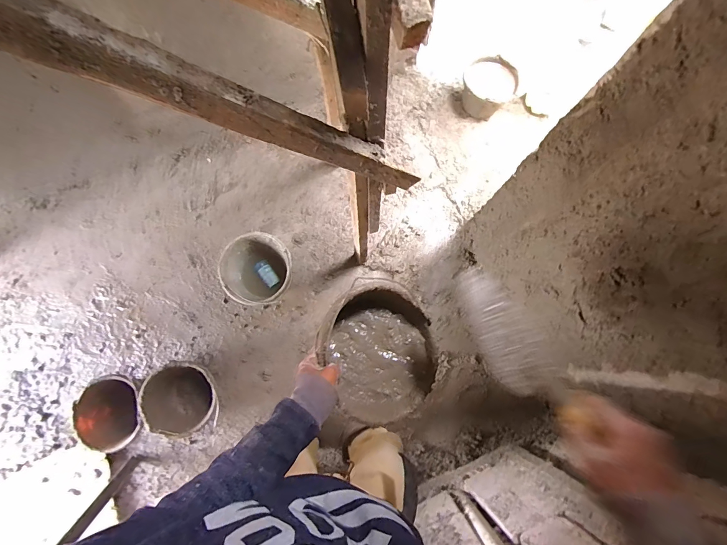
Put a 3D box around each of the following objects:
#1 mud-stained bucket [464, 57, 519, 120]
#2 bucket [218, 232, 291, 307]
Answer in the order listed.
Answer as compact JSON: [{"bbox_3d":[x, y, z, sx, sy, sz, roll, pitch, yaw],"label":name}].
[{"bbox_3d":[0.526,-0.782,1.520,0.221,0.173,0.216,0,77,-1],"label":"mud-stained bucket"},{"bbox_3d":[-0.397,-0.007,1.342,0.250,0.192,0.260,0,77,-1],"label":"bucket"}]

